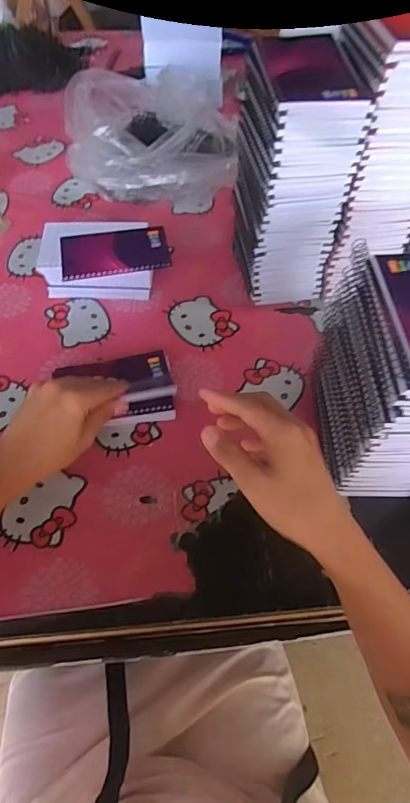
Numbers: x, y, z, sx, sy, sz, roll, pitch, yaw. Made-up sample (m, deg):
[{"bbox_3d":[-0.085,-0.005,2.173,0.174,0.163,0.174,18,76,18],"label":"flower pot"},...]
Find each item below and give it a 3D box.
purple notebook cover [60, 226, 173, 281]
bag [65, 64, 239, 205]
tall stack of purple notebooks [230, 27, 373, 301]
[{"bbox_3d":[-0.108,-0.182,0.566,0.128,0.008,0.080,-7,59,-7],"label":"purple notebook cover"},{"bbox_3d":[-0.088,-0.418,0.717,0.242,0.115,0.259,-7,59,-7],"label":"bag"},{"bbox_3d":[0.096,-0.247,0.545,0.112,0.260,0.133,-3,59,-5],"label":"tall stack of purple notebooks"}]

